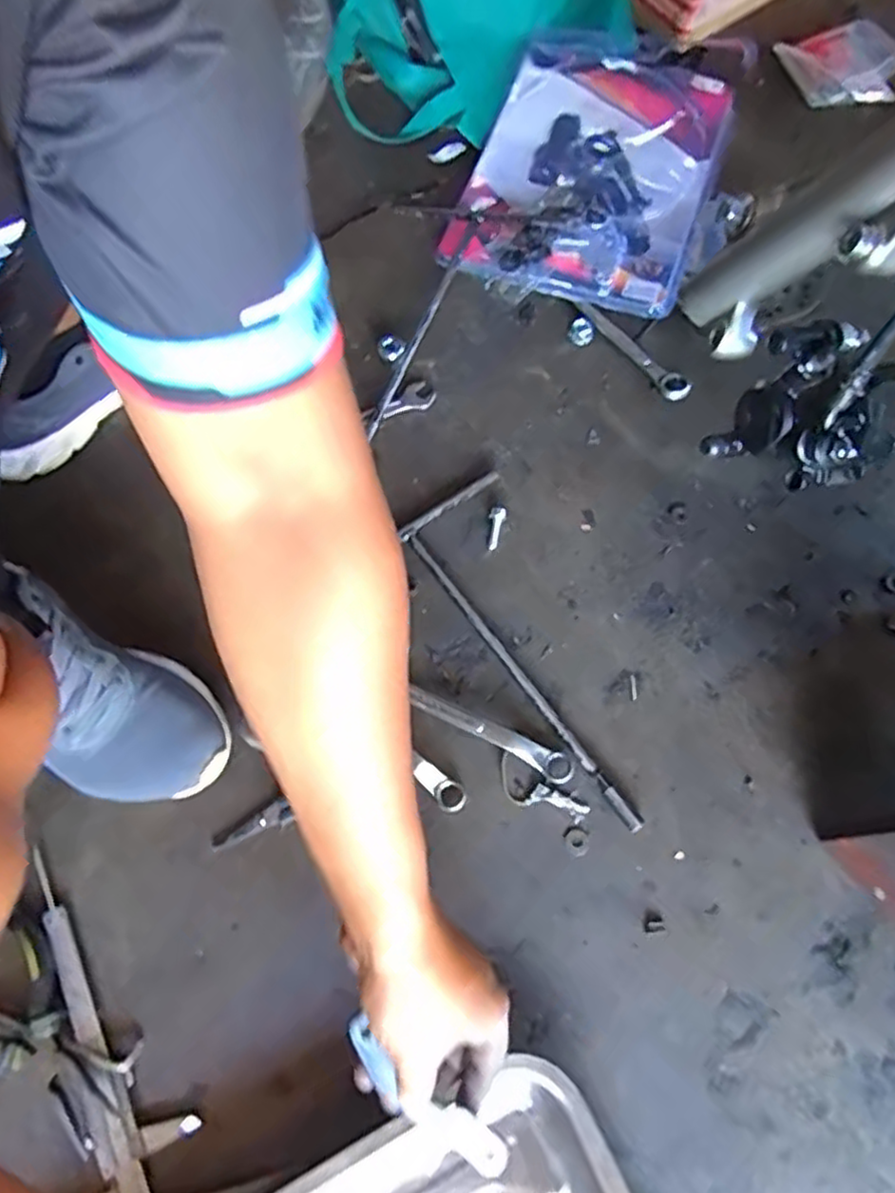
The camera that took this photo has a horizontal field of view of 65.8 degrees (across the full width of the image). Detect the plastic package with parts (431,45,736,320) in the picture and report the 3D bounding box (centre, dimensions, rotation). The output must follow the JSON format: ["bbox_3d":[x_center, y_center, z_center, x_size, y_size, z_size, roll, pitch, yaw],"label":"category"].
[{"bbox_3d":[0.159,-0.472,0.771,0.252,0.050,0.348,17,68,7],"label":"plastic package with parts"}]

